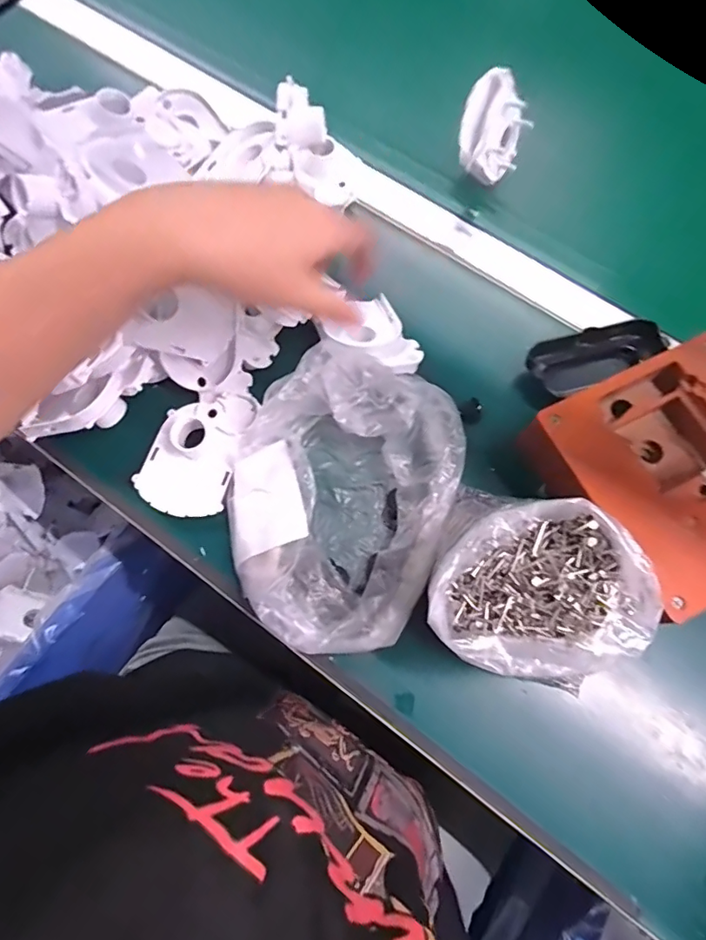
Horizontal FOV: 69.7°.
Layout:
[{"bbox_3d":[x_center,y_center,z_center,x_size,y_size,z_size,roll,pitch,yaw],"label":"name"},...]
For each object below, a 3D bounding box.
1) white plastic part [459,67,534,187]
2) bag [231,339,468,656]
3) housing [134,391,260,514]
[{"bbox_3d":[0.122,-0.298,0.451,0.032,0.083,0.070,31,110,27],"label":"white plastic part"},{"bbox_3d":[-0.014,0.023,0.358,0.160,0.061,0.194,20,73,5],"label":"bag"},{"bbox_3d":[-0.119,-0.018,0.378,0.067,0.025,0.099,18,73,5],"label":"housing"}]

